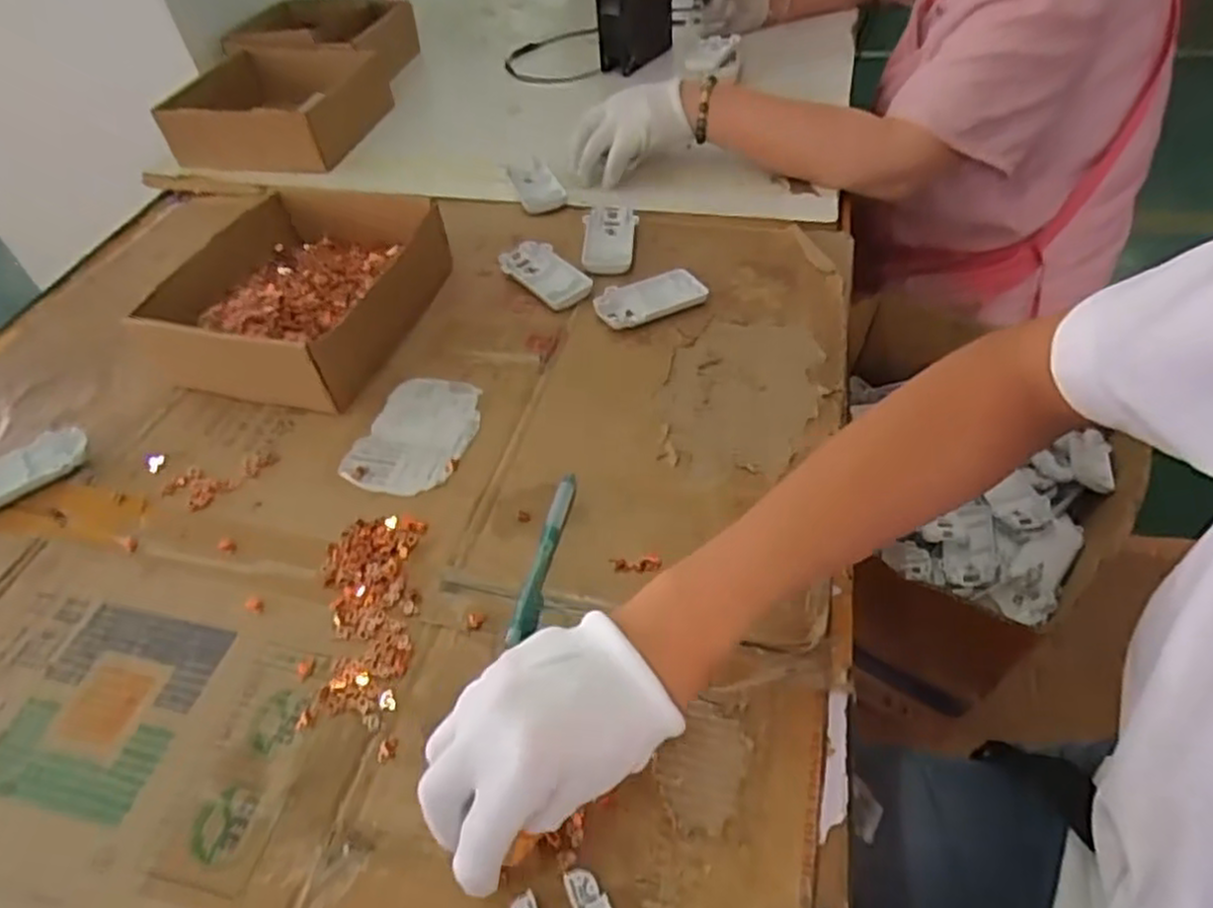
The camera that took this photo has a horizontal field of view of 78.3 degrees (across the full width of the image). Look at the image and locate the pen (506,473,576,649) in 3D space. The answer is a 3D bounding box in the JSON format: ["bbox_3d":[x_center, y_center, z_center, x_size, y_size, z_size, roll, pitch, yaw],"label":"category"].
[{"bbox_3d":[-0.039,0.064,0.476,0.015,0.011,0.127,7,51,10],"label":"pen"}]

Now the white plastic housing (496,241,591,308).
[{"bbox_3d":[-0.056,-0.164,0.680,0.045,0.019,0.095,-35,56,-24],"label":"white plastic housing"}]

